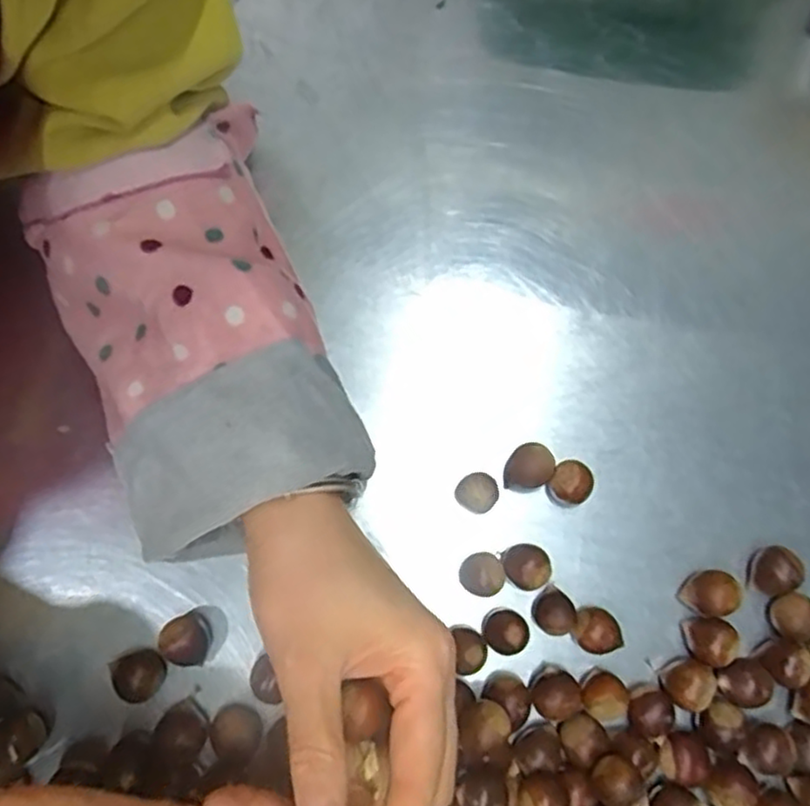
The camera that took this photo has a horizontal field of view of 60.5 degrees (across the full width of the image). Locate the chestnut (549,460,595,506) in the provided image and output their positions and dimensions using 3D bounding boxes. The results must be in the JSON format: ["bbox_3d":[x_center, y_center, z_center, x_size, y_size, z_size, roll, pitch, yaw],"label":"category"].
[{"bbox_3d":[0.083,0.041,0.351,0.020,0.019,0.021,0,78,-2],"label":"chestnut"}]

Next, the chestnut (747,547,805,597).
[{"bbox_3d":[0.182,0.083,0.342,0.020,0.019,0.022,0,78,-2],"label":"chestnut"}]

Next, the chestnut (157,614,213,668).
[{"bbox_3d":[-0.104,0.113,0.329,0.019,0.020,0.023,-16,78,-5],"label":"chestnut"}]

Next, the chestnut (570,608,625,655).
[{"bbox_3d":[0.093,0.111,0.335,0.025,0.016,0.020,26,78,4],"label":"chestnut"}]

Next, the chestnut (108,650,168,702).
[{"bbox_3d":[-0.125,0.128,0.325,0.021,0.015,0.021,0,78,-2],"label":"chestnut"}]

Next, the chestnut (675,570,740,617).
[{"bbox_3d":[0.149,0.093,0.340,0.022,0.019,0.021,0,78,-2],"label":"chestnut"}]

